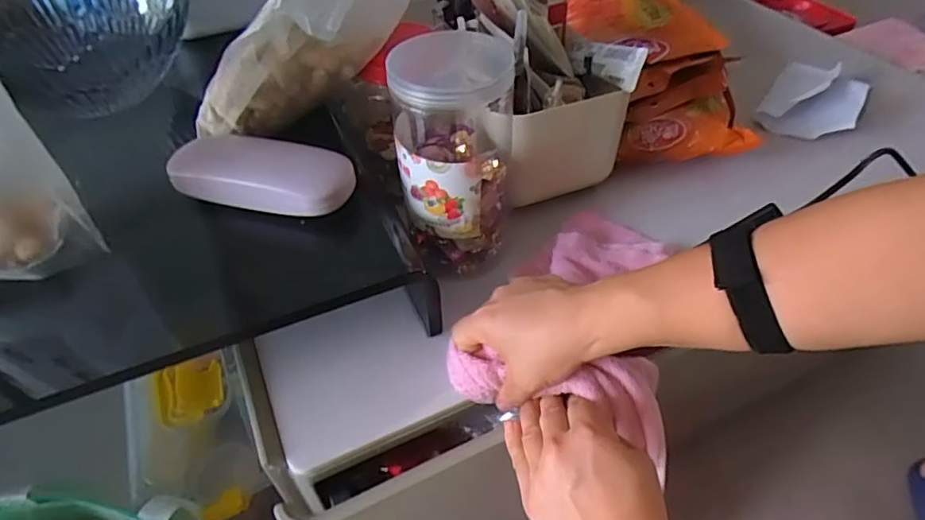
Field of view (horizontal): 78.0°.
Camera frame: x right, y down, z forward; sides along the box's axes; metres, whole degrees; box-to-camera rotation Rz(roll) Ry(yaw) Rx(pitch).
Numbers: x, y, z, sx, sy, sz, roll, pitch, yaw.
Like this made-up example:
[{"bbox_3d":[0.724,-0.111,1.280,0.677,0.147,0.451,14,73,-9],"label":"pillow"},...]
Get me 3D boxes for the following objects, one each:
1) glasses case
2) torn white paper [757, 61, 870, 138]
[{"bbox_3d":[-0.163,-0.072,0.469,0.152,0.028,0.058,11,47,12],"label":"glasses case"},{"bbox_3d":[0.414,-0.193,0.671,0.095,0.035,0.132,25,51,24],"label":"torn white paper"}]

